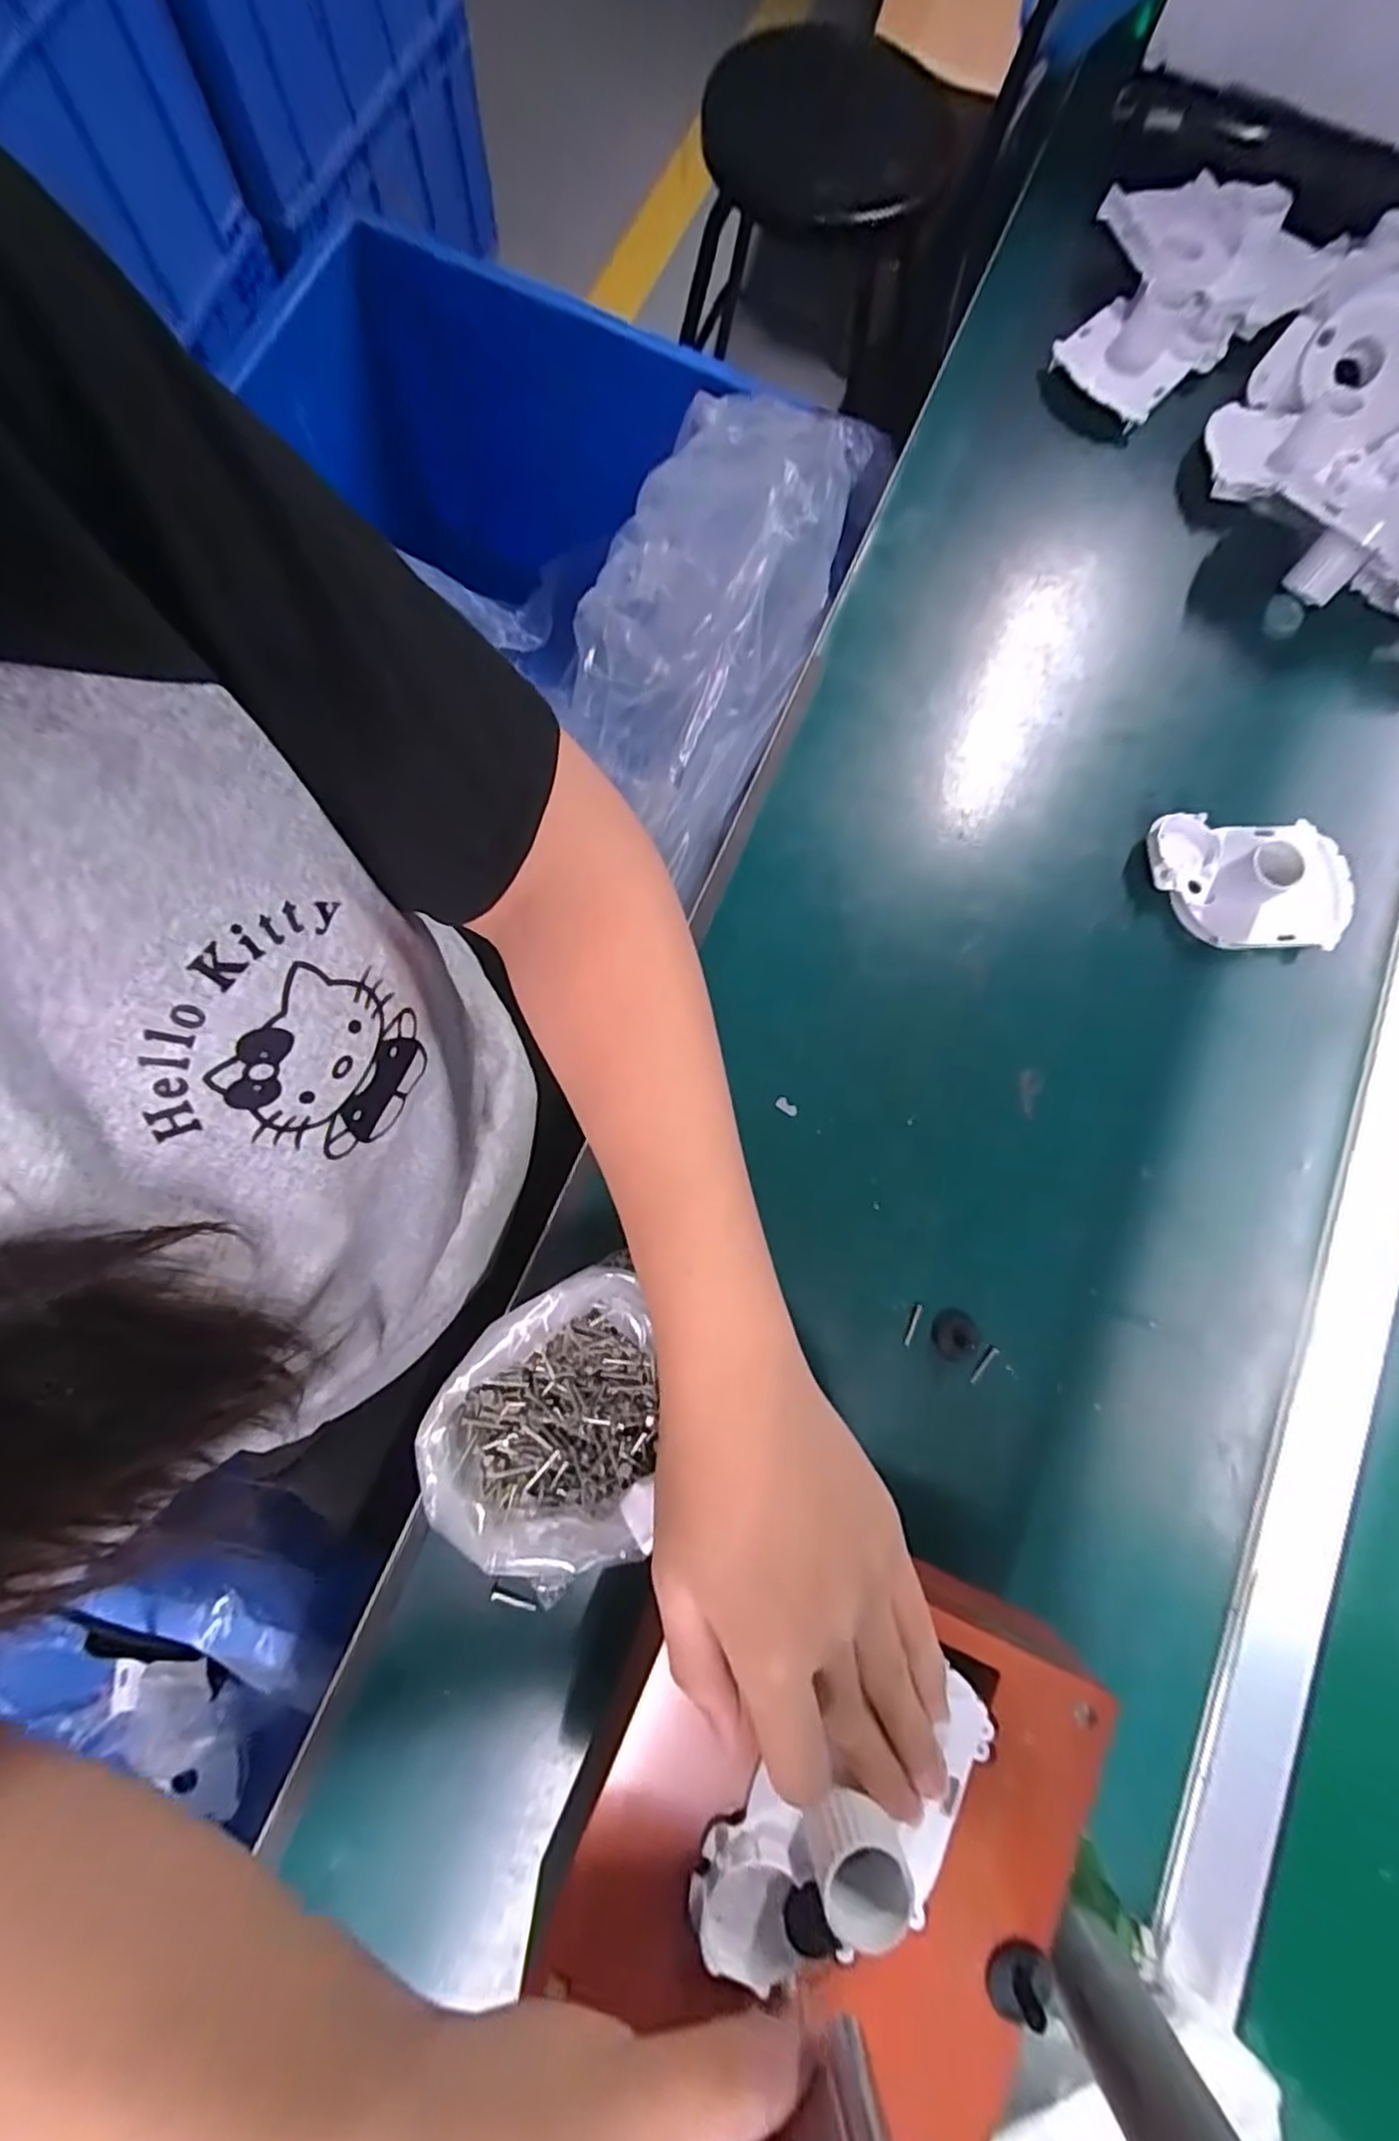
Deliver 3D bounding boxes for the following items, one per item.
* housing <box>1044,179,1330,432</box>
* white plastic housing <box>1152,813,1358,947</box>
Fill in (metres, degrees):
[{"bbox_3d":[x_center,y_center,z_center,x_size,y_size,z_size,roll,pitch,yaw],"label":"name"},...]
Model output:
[{"bbox_3d":[0.281,-0.456,0.410,0.124,0.050,0.136,0,79,-1],"label":"housing"},{"bbox_3d":[0.285,-0.098,0.352,0.101,0.036,0.065,2,79,-1],"label":"white plastic housing"}]

